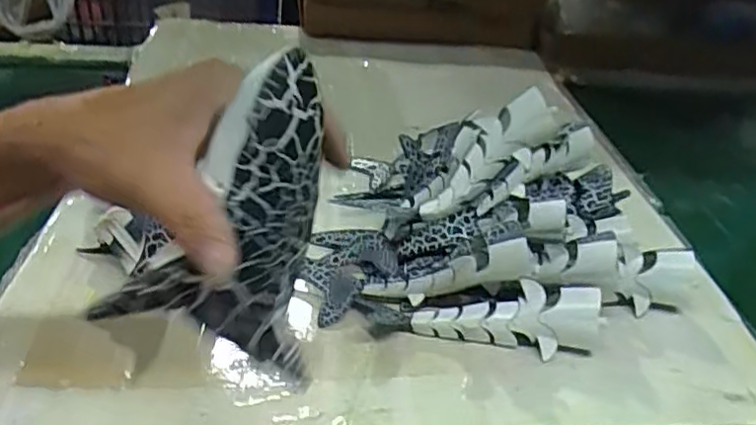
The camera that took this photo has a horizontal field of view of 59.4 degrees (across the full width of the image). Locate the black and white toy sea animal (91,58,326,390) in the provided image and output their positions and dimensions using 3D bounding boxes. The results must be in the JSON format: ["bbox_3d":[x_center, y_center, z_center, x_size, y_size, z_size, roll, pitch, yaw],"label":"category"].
[{"bbox_3d":[-0.066,0.006,0.310,0.083,0.155,0.056,-2,29,-43],"label":"black and white toy sea animal"}]

